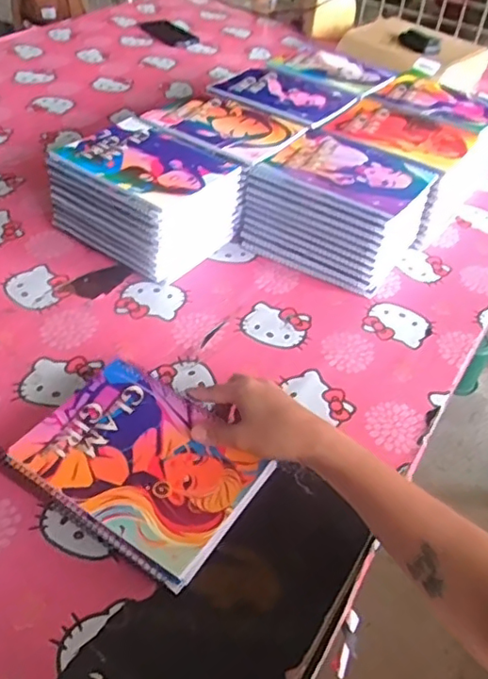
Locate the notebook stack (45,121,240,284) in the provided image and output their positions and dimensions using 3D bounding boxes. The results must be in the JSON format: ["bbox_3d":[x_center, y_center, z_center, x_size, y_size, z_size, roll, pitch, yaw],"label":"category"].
[{"bbox_3d":[-0.131,-0.185,0.789,0.198,0.120,0.163,31,47,23],"label":"notebook stack"}]

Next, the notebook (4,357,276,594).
[{"bbox_3d":[-0.090,0.106,0.541,0.202,0.014,0.154,27,46,20],"label":"notebook"}]

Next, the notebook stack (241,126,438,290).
[{"bbox_3d":[0.127,-0.181,0.811,0.202,0.121,0.182,29,47,22],"label":"notebook stack"}]

